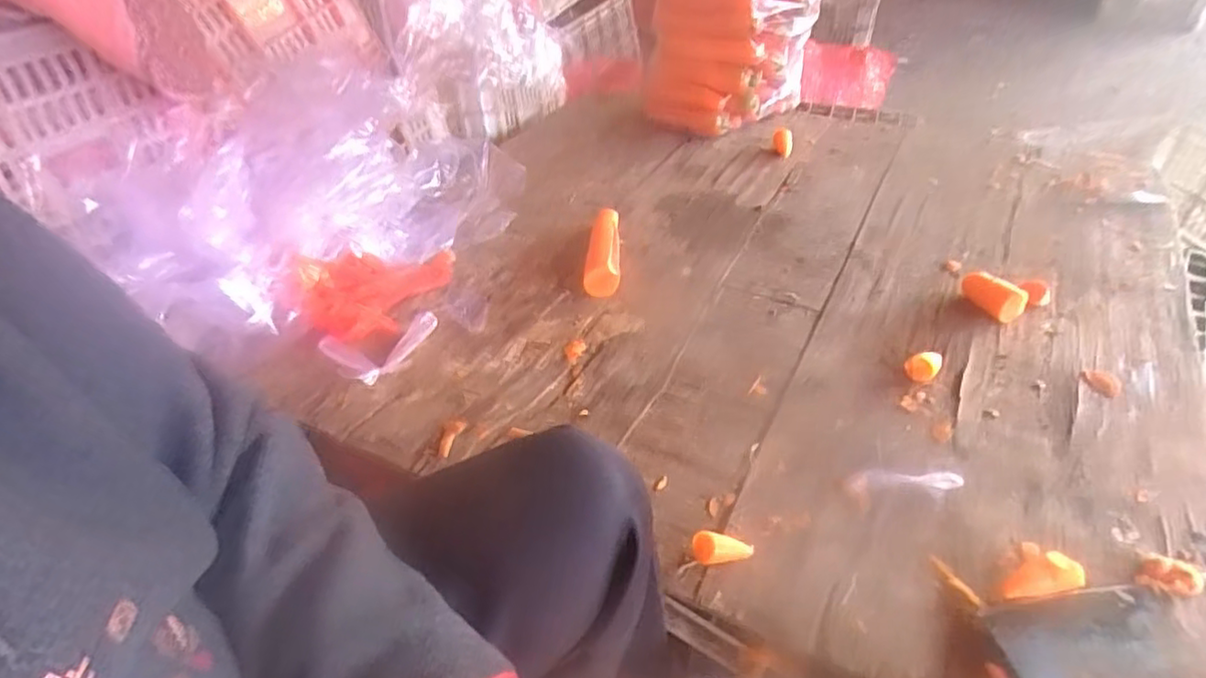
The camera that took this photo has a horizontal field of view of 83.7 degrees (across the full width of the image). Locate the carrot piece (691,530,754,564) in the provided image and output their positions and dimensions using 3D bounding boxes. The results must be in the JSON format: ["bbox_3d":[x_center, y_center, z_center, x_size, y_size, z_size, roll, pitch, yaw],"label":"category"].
[{"bbox_3d":[0.099,0.177,0.560,0.049,0.020,0.027,9,41,13],"label":"carrot piece"}]

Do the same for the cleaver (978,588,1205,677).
[{"bbox_3d":[0.315,0.229,0.480,0.248,0.029,0.084,-12,41,-11],"label":"cleaver"}]

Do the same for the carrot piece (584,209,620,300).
[{"bbox_3d":[0.000,-0.123,0.872,0.044,0.047,0.167,-1,40,2],"label":"carrot piece"}]

